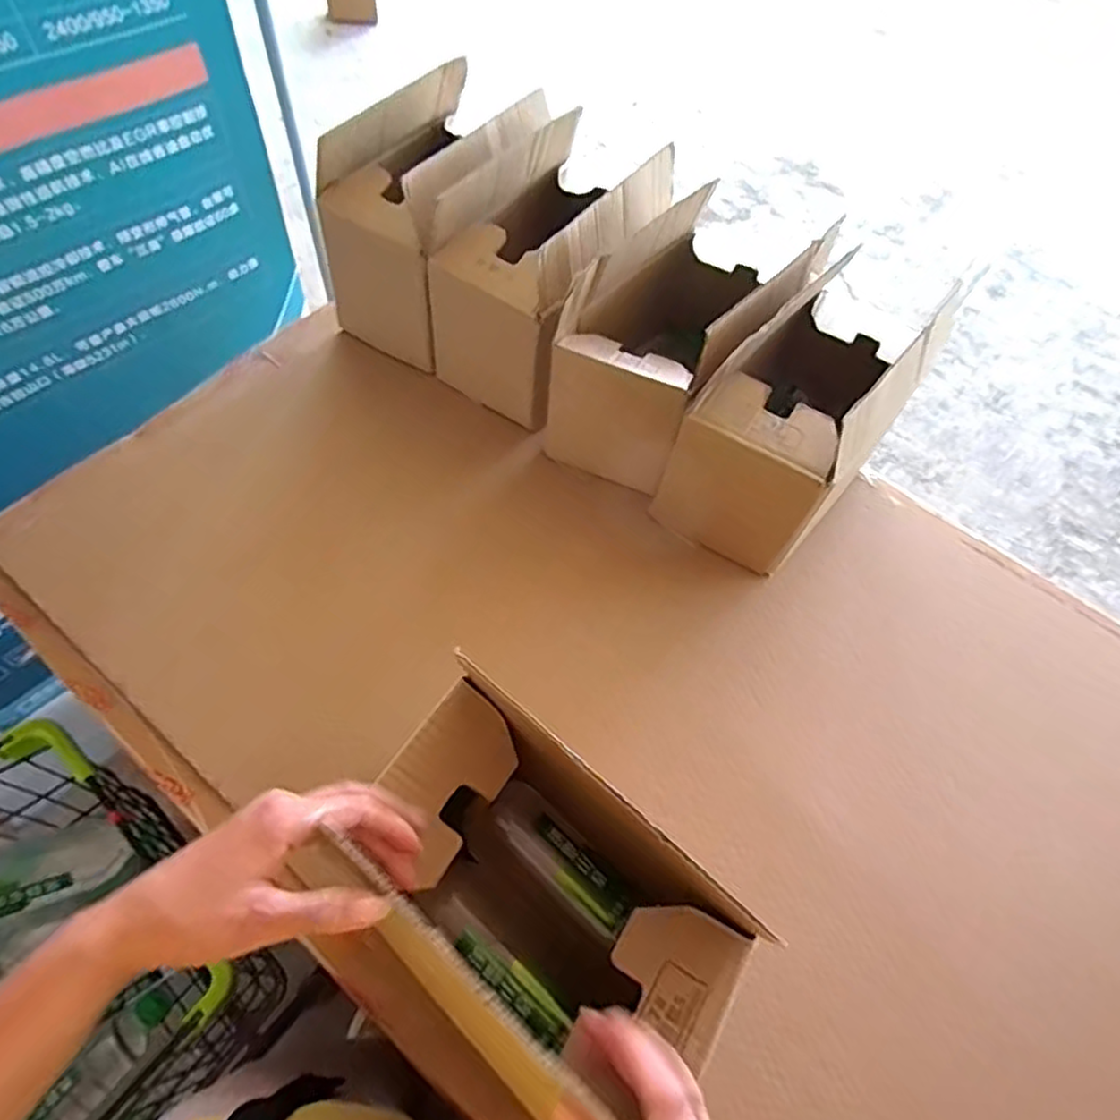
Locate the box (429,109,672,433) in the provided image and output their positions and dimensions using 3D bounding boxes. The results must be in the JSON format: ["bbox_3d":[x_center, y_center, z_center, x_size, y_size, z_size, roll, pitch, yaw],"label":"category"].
[{"bbox_3d":[-0.008,-0.295,0.714,0.143,0.214,0.220,37,63,15],"label":"box"}]

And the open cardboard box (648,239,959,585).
[{"bbox_3d":[0.221,-0.131,0.642,0.149,0.212,0.205,35,62,14],"label":"open cardboard box"}]

